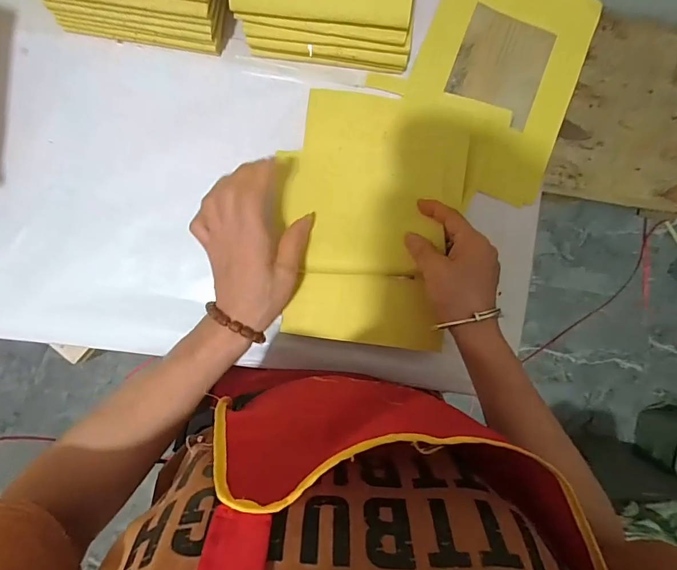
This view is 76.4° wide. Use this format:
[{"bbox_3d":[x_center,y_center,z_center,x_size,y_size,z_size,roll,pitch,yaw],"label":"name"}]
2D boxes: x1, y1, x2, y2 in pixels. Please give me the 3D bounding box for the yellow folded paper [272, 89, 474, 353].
[{"bbox_3d":[0.027,-0.064,0.400,0.166,0.027,0.233,9,90,-4],"label":"yellow folded paper"}]

